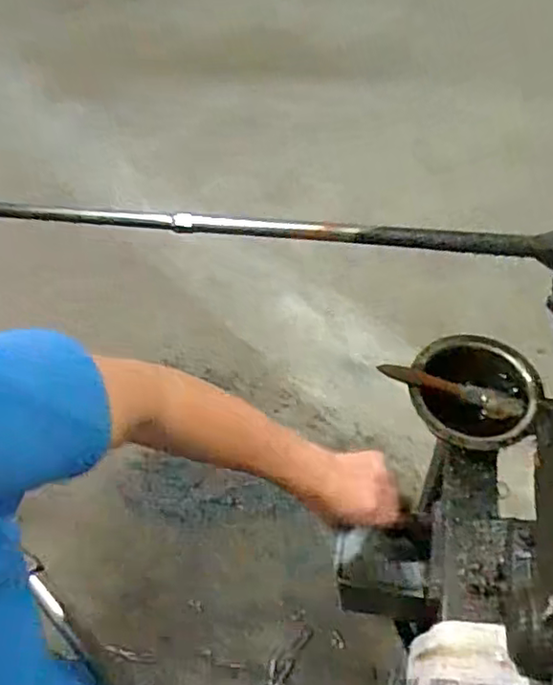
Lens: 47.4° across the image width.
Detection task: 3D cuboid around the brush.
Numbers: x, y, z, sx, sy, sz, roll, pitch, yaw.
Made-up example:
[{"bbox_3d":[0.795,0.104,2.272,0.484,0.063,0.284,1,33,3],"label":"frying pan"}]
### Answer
[{"bbox_3d":[0.181,0.049,0.653,0.147,0.015,0.031,18,54,0],"label":"brush"}]

